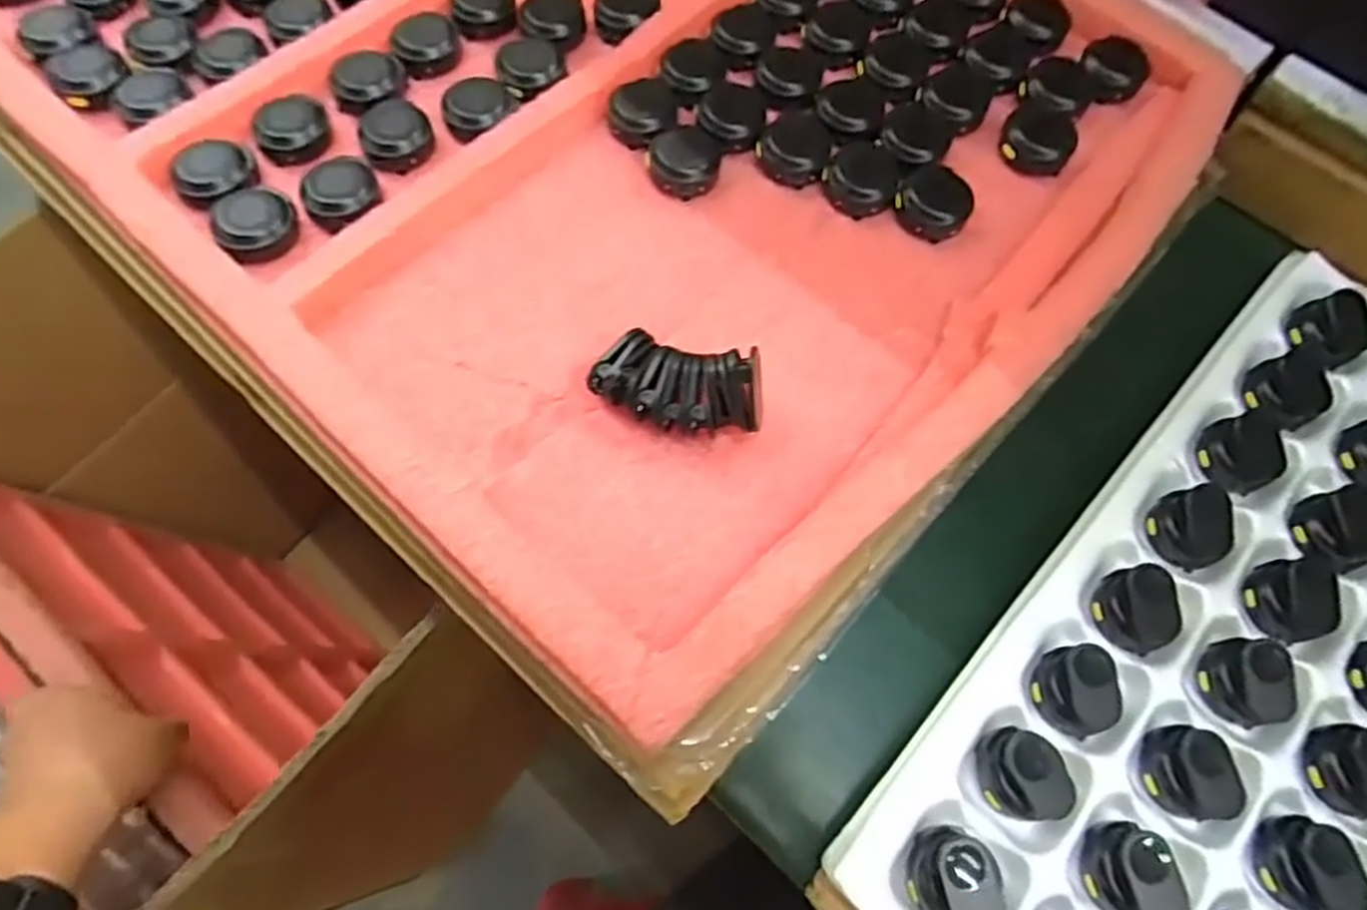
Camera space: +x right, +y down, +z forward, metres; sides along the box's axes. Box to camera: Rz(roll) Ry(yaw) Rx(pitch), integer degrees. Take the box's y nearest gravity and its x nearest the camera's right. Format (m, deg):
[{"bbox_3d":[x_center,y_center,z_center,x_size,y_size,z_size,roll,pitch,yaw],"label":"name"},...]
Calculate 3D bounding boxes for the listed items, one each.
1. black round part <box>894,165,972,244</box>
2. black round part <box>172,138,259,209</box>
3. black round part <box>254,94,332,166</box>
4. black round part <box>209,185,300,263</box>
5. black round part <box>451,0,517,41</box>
[{"bbox_3d":[0.103,-0.103,0.316,0.028,0.009,0.033,39,72,17],"label":"black round part"},{"bbox_3d":[-0.185,-0.112,0.305,0.029,0.008,0.029,0,66,1],"label":"black round part"},{"bbox_3d":[-0.160,-0.134,0.319,0.029,0.010,0.029,0,66,1],"label":"black round part"},{"bbox_3d":[-0.163,-0.089,0.297,0.028,0.010,0.031,-35,70,-14],"label":"black round part"},{"bbox_3d":[-0.090,-0.203,0.353,0.028,0.008,0.032,-7,66,-2],"label":"black round part"}]

